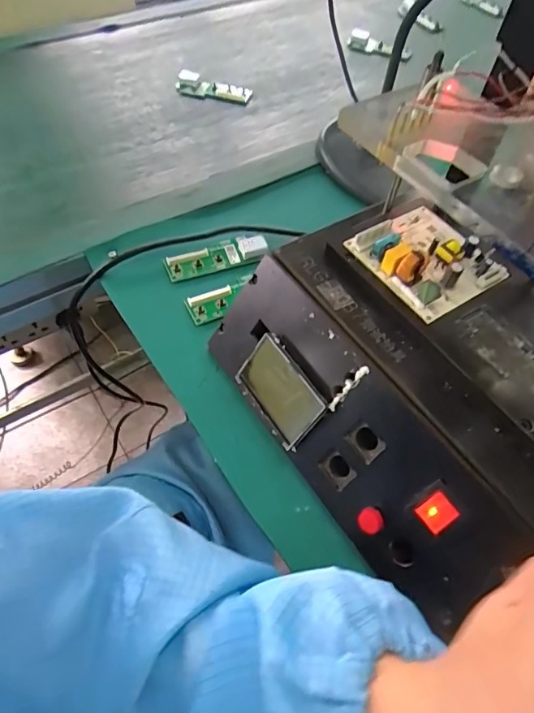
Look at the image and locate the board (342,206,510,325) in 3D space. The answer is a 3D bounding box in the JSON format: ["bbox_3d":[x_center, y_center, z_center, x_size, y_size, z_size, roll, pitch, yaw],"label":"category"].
[{"bbox_3d":[0.118,-0.077,0.346,0.083,0.026,0.088,-27,61,-20],"label":"board"}]

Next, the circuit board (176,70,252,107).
[{"bbox_3d":[-0.073,-0.364,0.653,0.105,0.014,0.038,15,56,7],"label":"circuit board"}]

